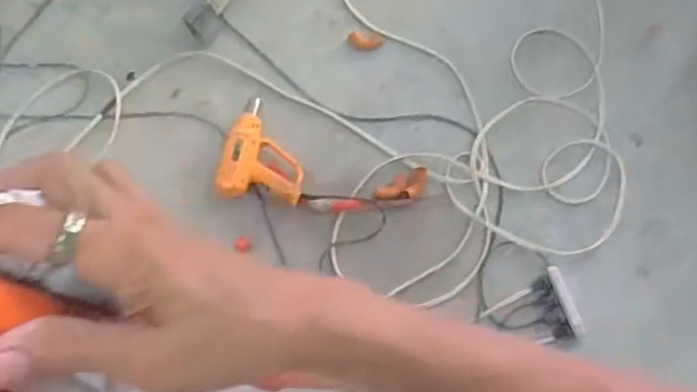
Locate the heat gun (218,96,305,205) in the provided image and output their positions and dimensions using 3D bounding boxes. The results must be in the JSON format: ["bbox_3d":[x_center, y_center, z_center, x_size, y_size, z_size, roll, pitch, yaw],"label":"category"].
[{"bbox_3d":[-0.196,-0.113,1.504,0.193,0.069,0.251,6,74,2],"label":"heat gun"}]

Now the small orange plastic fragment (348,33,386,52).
[{"bbox_3d":[0.044,-0.384,1.592,0.089,0.015,0.045,1,74,1],"label":"small orange plastic fragment"}]

